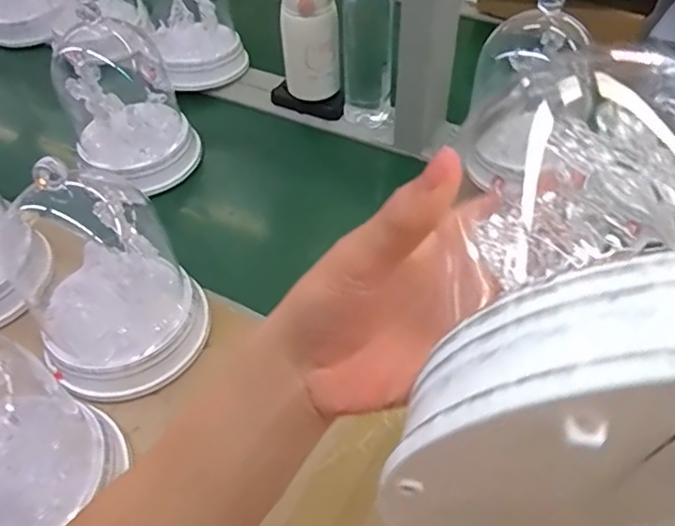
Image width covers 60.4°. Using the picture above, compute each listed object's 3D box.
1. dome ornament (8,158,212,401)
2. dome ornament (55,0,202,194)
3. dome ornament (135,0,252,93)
[{"bbox_3d":[-0.199,0.002,0.491,0.138,0.192,0.141,-20,51,-15],"label":"dome ornament"},{"bbox_3d":[-0.251,-0.191,0.686,0.132,0.178,0.113,-23,52,-16],"label":"dome ornament"},{"bbox_3d":[-0.210,-0.343,0.811,0.143,0.181,0.132,-17,51,-11],"label":"dome ornament"}]

